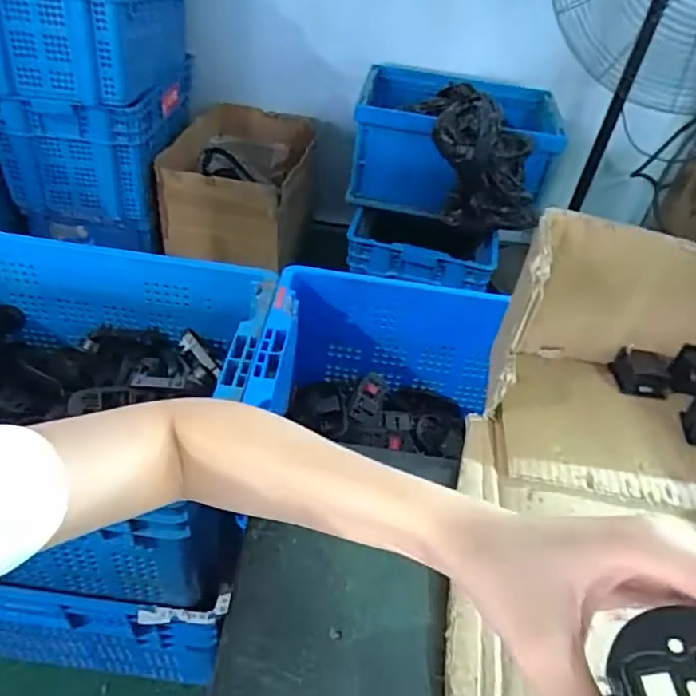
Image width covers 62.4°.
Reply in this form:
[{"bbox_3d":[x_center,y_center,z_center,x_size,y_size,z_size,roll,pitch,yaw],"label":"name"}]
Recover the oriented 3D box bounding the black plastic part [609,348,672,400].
[{"bbox_3d":[0.267,0.024,0.521,0.048,0.020,0.044,11,41,4],"label":"black plastic part"}]

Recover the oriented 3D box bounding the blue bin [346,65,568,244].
[{"bbox_3d":[0.285,-0.564,1.625,0.541,0.273,0.405,15,42,8],"label":"blue bin"}]

